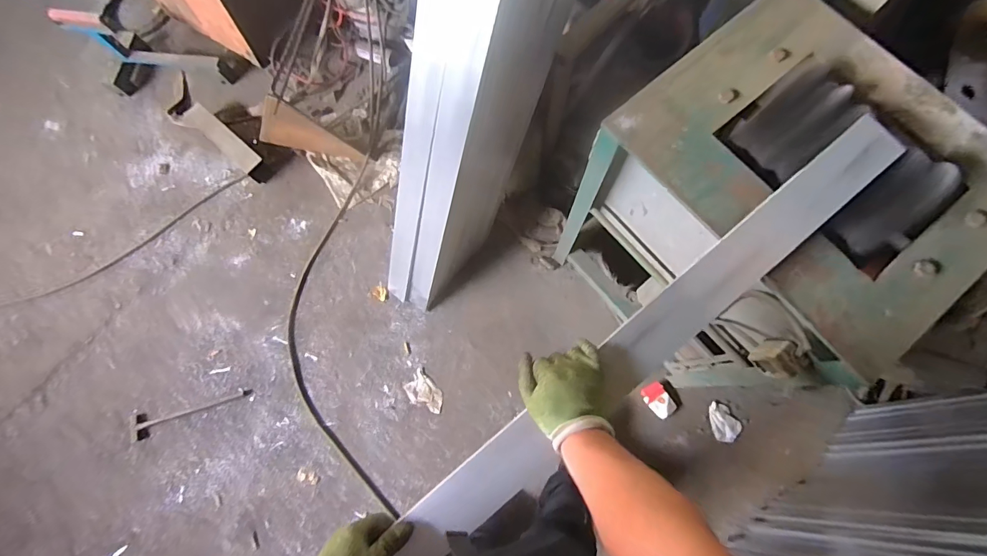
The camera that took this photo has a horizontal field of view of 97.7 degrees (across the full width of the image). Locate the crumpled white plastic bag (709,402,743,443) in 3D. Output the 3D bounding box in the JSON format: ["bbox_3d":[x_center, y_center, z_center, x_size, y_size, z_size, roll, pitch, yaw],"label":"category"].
[{"bbox_3d":[0.738,0.459,1.379,0.087,0.017,0.122,-15,76,-3],"label":"crumpled white plastic bag"}]

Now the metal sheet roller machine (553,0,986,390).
[{"bbox_3d":[0.565,-0.108,1.086,0.511,0.808,0.590,-37,78,-8],"label":"metal sheet roller machine"}]

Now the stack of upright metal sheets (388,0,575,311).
[{"bbox_3d":[-0.057,-0.348,1.016,0.202,1.283,0.299,35,51,9],"label":"stack of upright metal sheets"}]

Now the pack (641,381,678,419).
[{"bbox_3d":[0.529,0.392,1.386,0.077,0.030,0.111,-38,78,-8],"label":"pack"}]

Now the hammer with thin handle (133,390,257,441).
[{"bbox_3d":[-0.989,0.435,1.415,0.400,0.024,0.080,-17,76,-3],"label":"hammer with thin handle"}]

